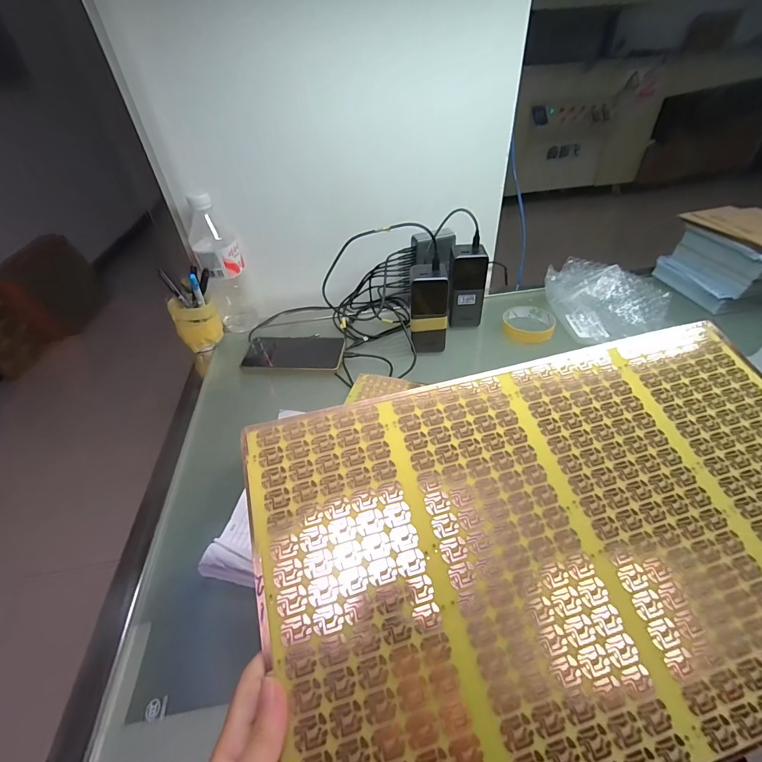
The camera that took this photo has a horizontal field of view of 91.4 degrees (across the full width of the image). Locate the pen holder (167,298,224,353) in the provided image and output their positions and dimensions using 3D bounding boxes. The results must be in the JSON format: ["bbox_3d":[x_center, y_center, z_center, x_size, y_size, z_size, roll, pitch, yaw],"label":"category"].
[{"bbox_3d":[-0.301,-0.095,0.618,0.068,0.076,0.061,-22,45,-19],"label":"pen holder"}]

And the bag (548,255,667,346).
[{"bbox_3d":[0.381,-0.145,0.635,0.179,0.059,0.173,-13,42,-10],"label":"bag"}]

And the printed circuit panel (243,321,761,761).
[{"bbox_3d":[0.144,0.107,0.276,0.449,0.009,0.274,-13,61,-9],"label":"printed circuit panel"}]

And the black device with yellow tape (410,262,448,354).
[{"bbox_3d":[0.072,-0.107,0.565,0.057,0.126,0.045,-5,42,0],"label":"black device with yellow tape"}]

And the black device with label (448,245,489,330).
[{"bbox_3d":[0.139,-0.152,0.606,0.060,0.122,0.051,5,42,11],"label":"black device with label"}]

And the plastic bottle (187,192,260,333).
[{"bbox_3d":[-0.262,-0.186,0.619,0.070,0.221,0.067,-18,43,-15],"label":"plastic bottle"}]

